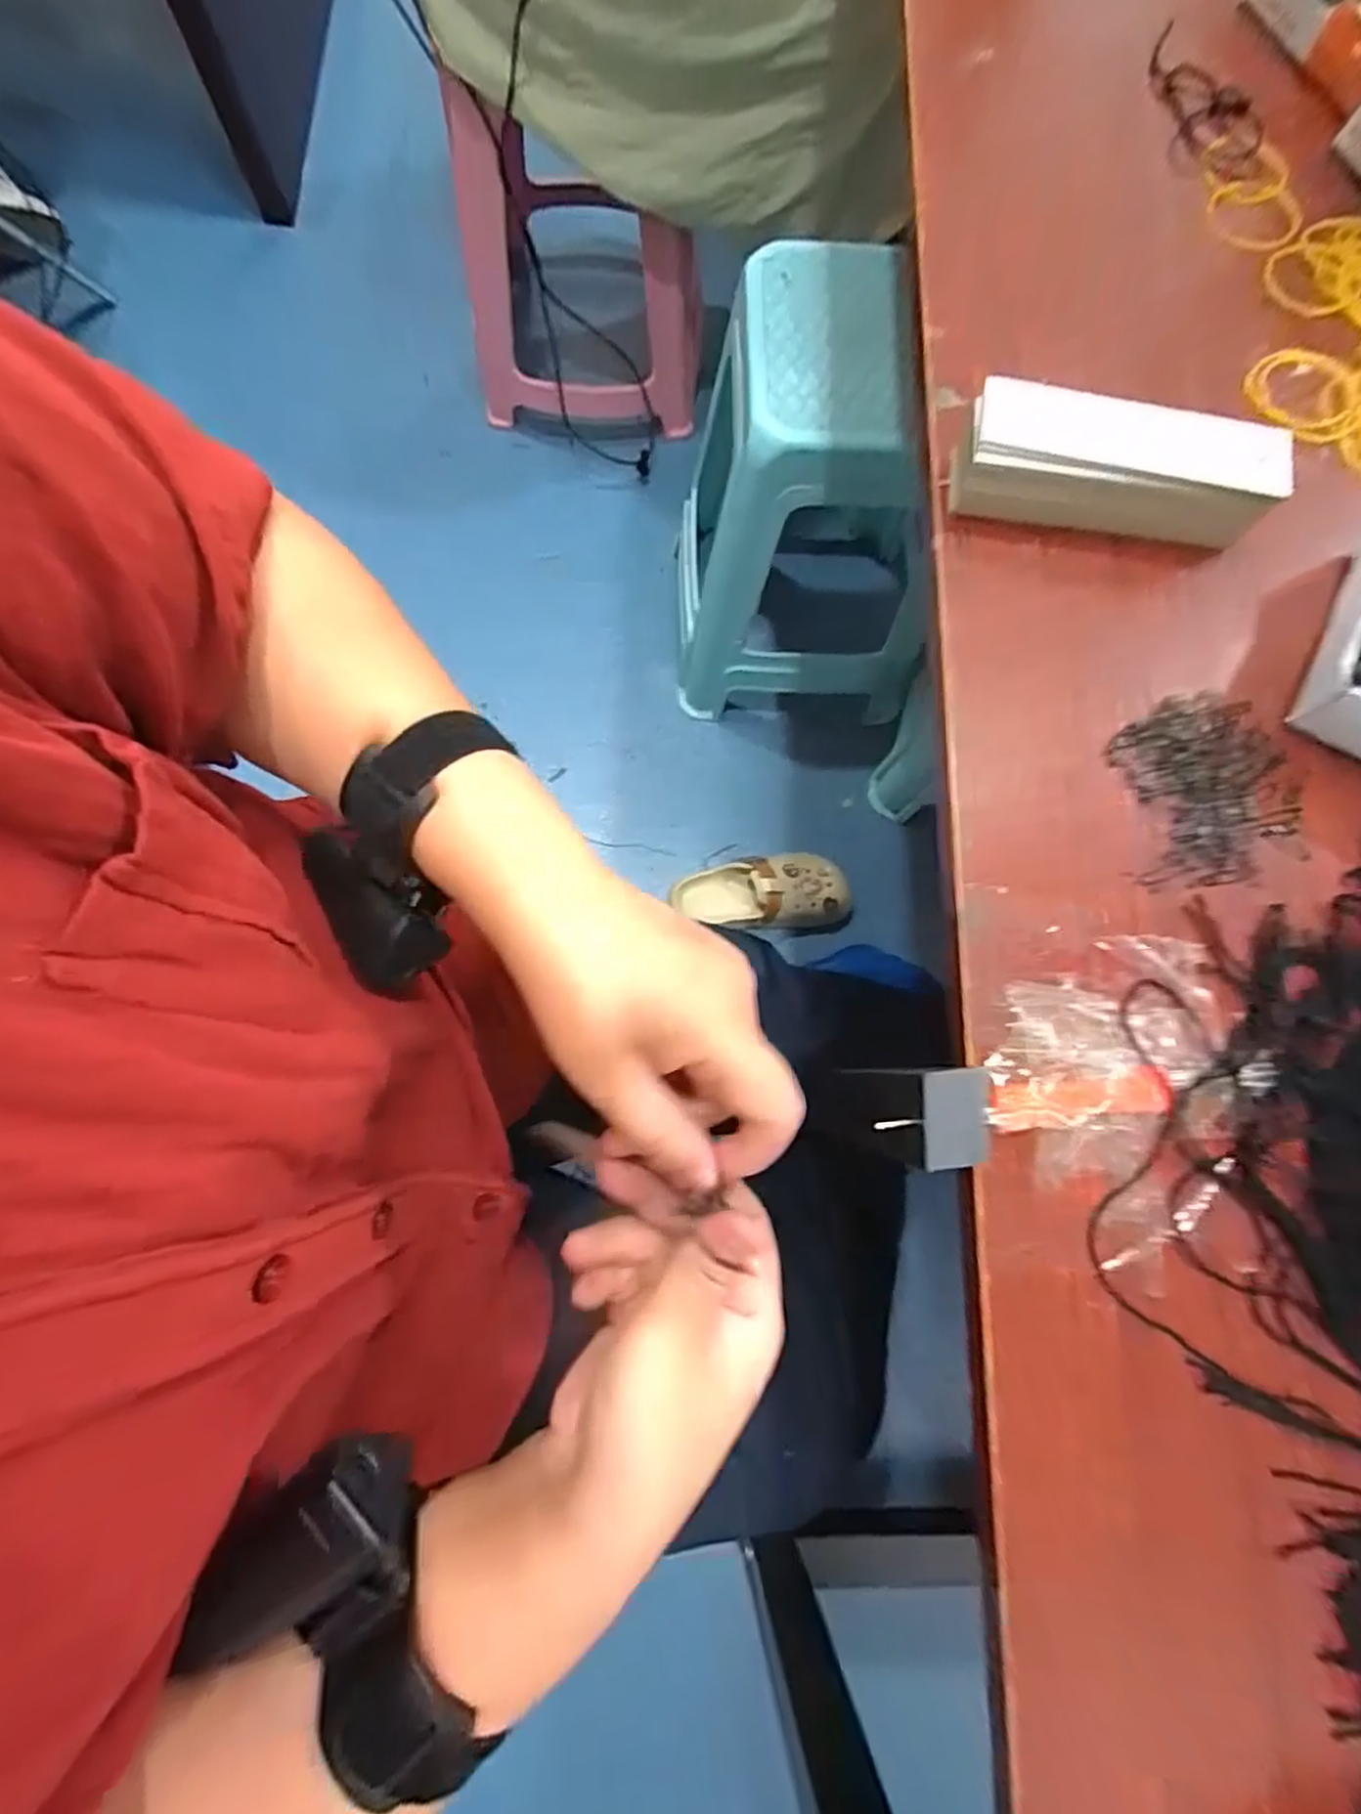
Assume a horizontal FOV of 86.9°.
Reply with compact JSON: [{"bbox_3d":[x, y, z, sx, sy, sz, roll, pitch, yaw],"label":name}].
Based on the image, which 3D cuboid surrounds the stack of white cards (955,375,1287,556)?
[{"bbox_3d":[0.182,-0.184,0.303,0.127,0.039,0.033,5,77,-1],"label":"stack of white cards"}]

